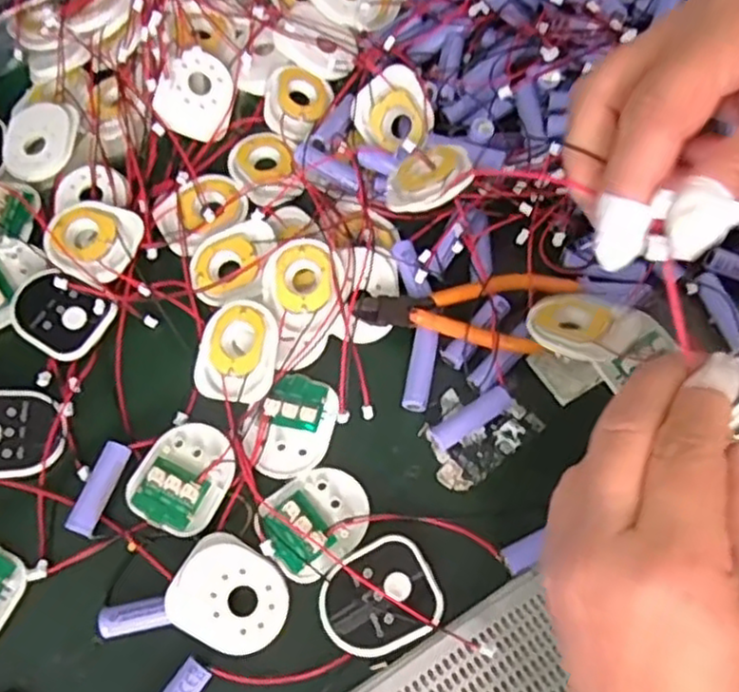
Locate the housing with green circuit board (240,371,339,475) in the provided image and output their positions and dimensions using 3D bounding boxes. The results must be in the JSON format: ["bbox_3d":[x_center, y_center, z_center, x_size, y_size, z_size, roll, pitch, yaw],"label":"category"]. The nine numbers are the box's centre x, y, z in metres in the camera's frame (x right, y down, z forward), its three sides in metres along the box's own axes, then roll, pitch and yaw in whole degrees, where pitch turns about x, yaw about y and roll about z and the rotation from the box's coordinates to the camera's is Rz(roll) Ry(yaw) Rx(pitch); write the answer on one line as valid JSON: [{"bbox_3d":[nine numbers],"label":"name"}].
[{"bbox_3d":[-0.043,0.044,0.395,0.045,0.010,0.058,27,69,15],"label":"housing with green circuit board"}]

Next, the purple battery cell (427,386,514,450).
[{"bbox_3d":[0.056,0.040,0.395,0.051,0.012,0.014,-30,67,-11],"label":"purple battery cell"}]

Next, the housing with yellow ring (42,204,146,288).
[{"bbox_3d":[-0.170,-0.065,0.434,0.055,0.012,0.051,17,67,11],"label":"housing with yellow ring"}]

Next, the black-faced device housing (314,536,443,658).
[{"bbox_3d":[0.004,0.127,0.358,0.059,0.012,0.048,-25,66,-8],"label":"black-faced device housing"}]

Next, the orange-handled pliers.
[{"bbox_3d":[0.054,-0.024,0.410,0.121,0.008,0.048,8,66,7],"label":"orange-handled pliers"}]

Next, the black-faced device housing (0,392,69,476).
[{"bbox_3d":[-0.202,0.049,0.395,0.061,0.016,0.046,-2,65,2],"label":"black-faced device housing"}]

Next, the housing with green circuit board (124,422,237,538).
[{"bbox_3d":[-0.100,0.070,0.383,0.048,0.014,0.057,23,68,13],"label":"housing with green circuit board"}]

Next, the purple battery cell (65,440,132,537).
[{"bbox_3d":[-0.145,0.077,0.382,0.015,0.015,0.050,17,67,11],"label":"purple battery cell"}]

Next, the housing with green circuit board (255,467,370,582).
[{"bbox_3d":[-0.029,0.091,0.375,0.049,0.008,0.057,39,73,19],"label":"housing with green circuit board"}]

